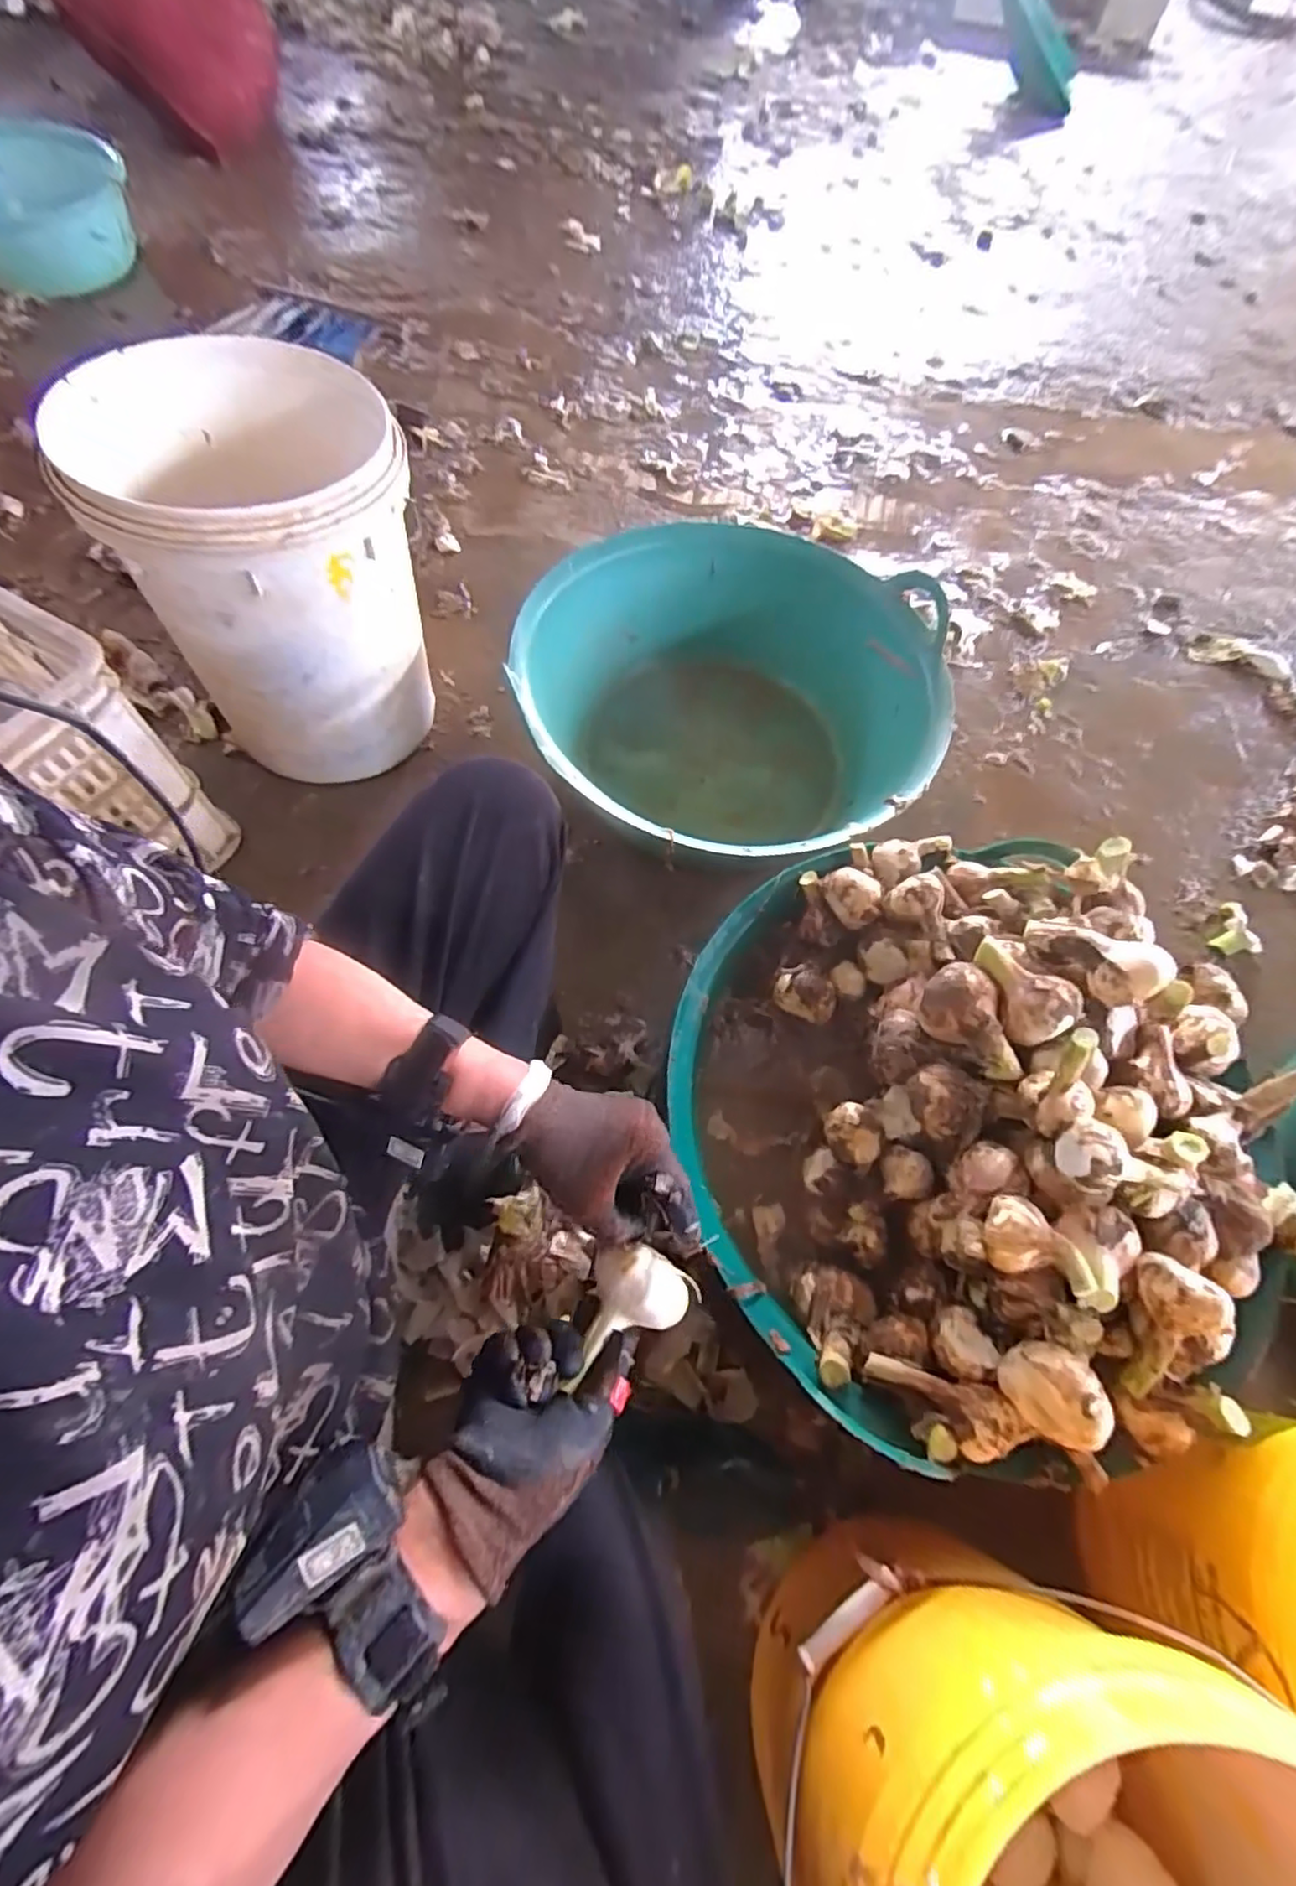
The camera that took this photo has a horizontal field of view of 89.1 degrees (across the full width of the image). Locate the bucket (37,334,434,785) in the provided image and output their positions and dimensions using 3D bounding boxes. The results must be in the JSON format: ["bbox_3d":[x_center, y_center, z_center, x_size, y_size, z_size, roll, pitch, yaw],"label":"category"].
[{"bbox_3d":[-0.419,-0.429,0.786,0.296,0.351,0.313,1,67,-2],"label":"bucket"}]

